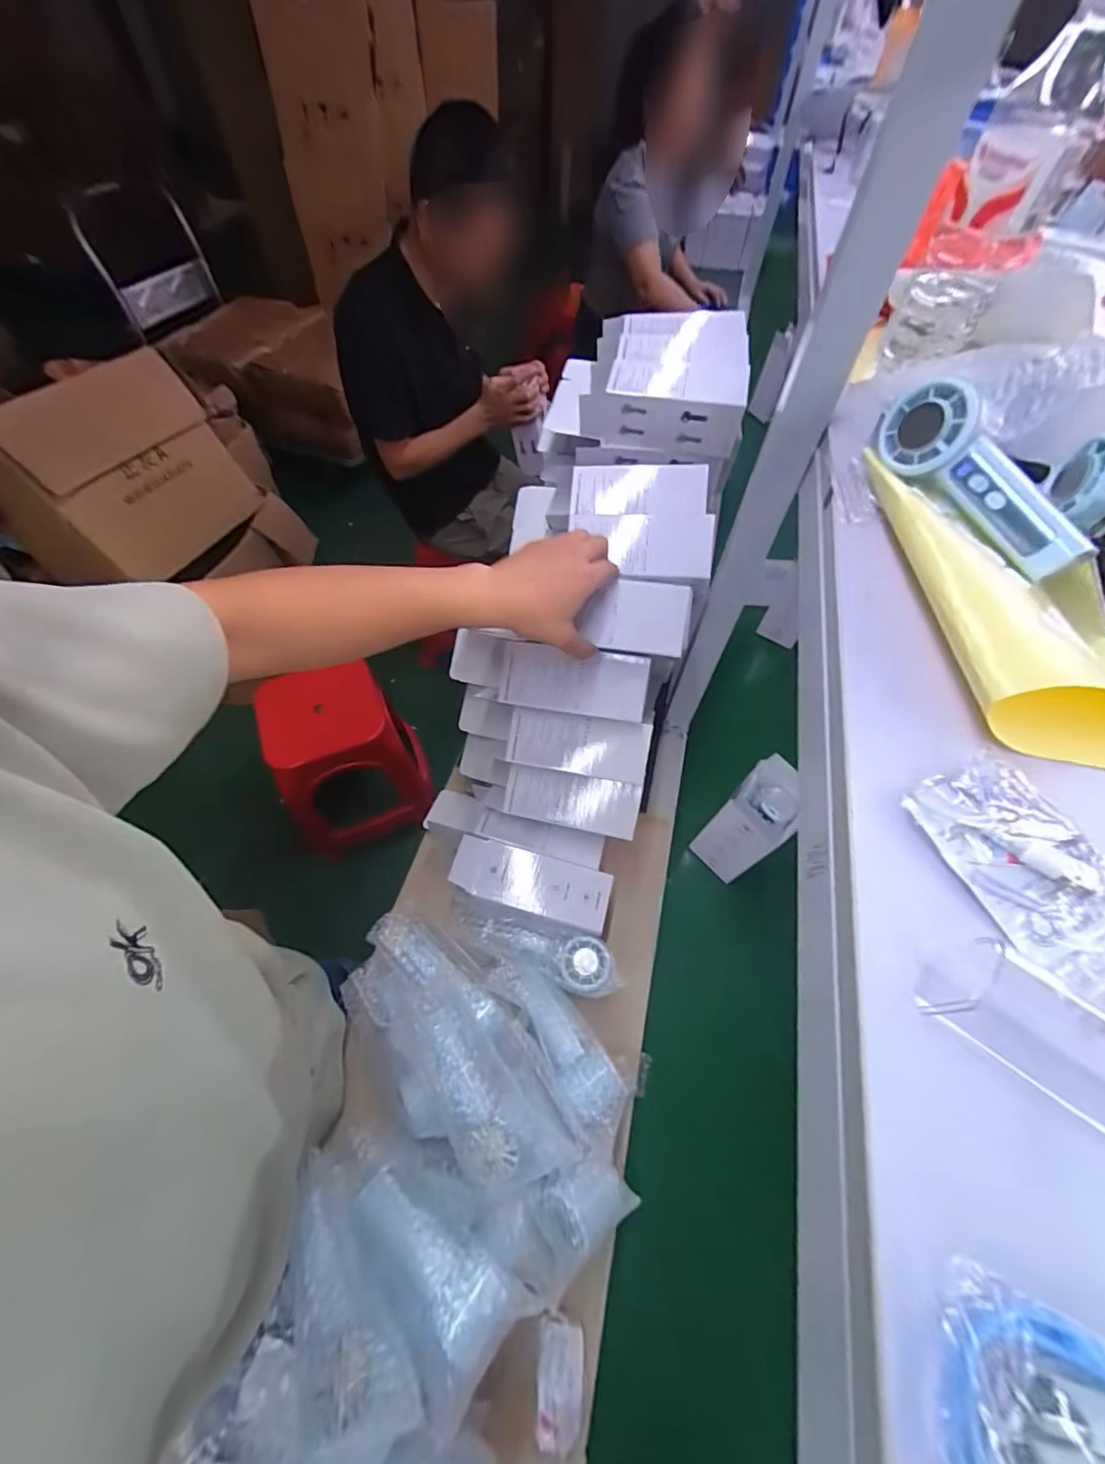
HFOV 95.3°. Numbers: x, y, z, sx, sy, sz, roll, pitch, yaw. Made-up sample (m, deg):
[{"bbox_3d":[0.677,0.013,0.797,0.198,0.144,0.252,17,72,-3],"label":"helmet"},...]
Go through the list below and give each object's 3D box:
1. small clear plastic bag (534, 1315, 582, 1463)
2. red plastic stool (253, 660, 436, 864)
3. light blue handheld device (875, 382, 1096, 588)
[{"bbox_3d":[0.006,0.561,0.431,0.037,0.018,0.072,5,58,0],"label":"small clear plastic bag"},{"bbox_3d":[-0.533,0.075,1.347,0.345,0.398,0.342,-20,61,-14],"label":"red plastic stool"},{"bbox_3d":[0.276,-0.166,0.323,0.031,0.055,0.149,-20,61,-14],"label":"light blue handheld device"}]

